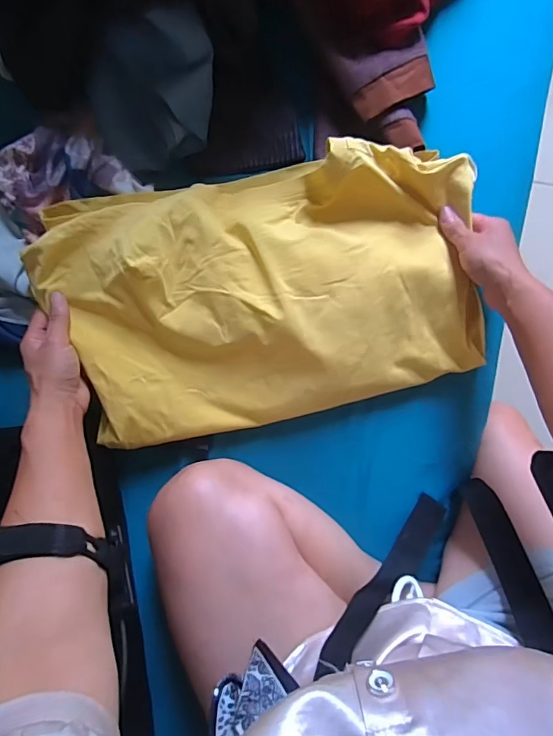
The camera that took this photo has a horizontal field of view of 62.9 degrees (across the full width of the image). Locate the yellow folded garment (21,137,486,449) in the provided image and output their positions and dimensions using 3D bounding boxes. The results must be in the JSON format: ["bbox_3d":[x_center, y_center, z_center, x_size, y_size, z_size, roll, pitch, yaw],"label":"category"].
[{"bbox_3d":[0.000,-0.073,0.452,0.412,0.054,0.249,-12,93,-5],"label":"yellow folded garment"}]

